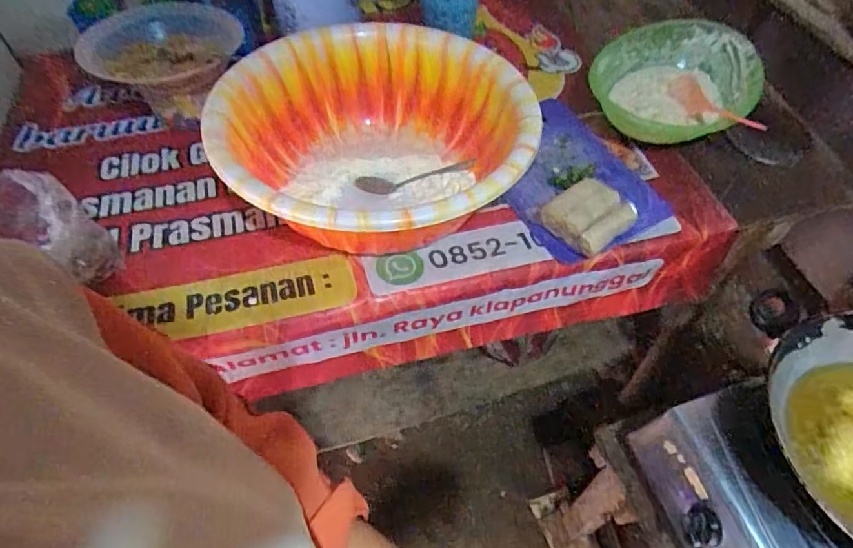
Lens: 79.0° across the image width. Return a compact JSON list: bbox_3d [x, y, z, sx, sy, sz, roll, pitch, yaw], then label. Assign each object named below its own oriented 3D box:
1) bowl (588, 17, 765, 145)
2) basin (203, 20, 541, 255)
[{"bbox_3d":[0.393,-0.295,0.812,0.253,0.076,0.223,-35,62,-22],"label":"bowl"},{"bbox_3d":[-0.068,-0.153,0.665,0.377,0.150,0.365,0,54,0],"label":"basin"}]

